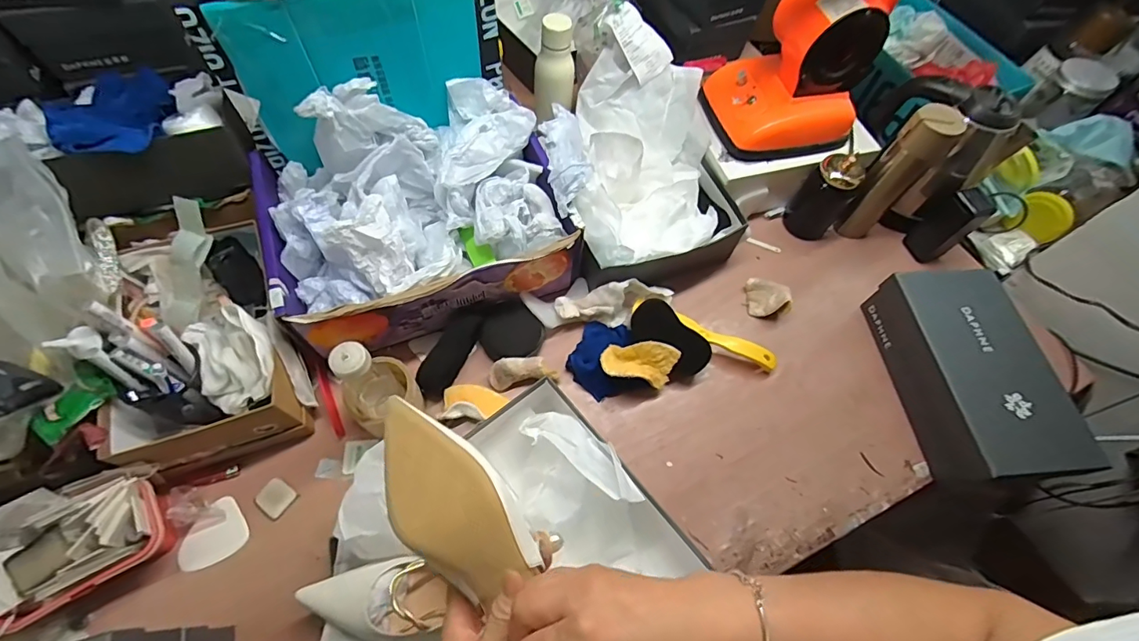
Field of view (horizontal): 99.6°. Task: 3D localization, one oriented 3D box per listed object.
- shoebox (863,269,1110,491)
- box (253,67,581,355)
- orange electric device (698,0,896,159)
[{"bbox_3d":[0.560,0.078,0.686,0.163,0.110,0.296,-3,63,-5],"label":"shoebox"},{"bbox_3d":[-0.213,-0.158,0.680,0.389,0.198,0.284,-19,65,-13],"label":"box"},{"bbox_3d":[0.345,-0.391,0.742,0.198,0.200,0.174,-18,65,-12],"label":"orange electric device"}]

